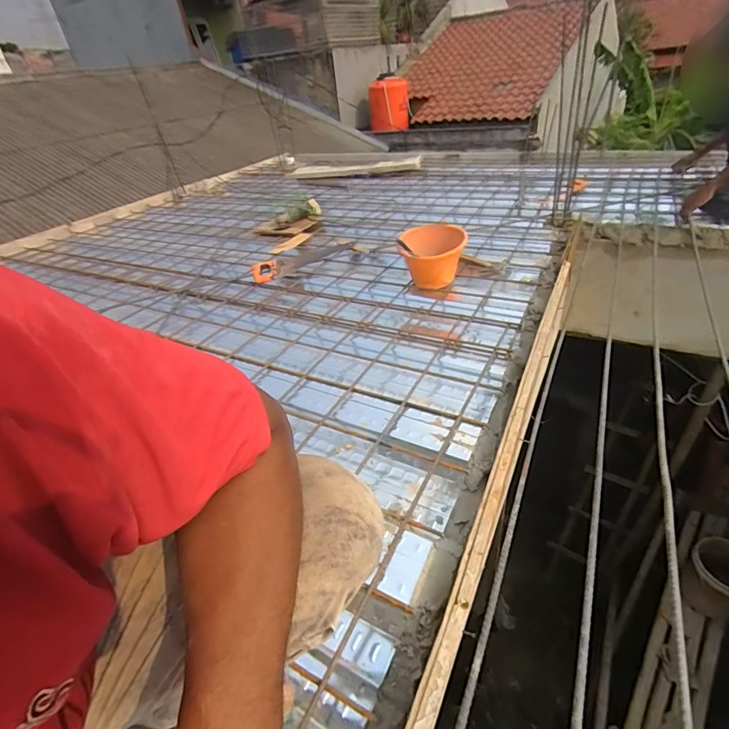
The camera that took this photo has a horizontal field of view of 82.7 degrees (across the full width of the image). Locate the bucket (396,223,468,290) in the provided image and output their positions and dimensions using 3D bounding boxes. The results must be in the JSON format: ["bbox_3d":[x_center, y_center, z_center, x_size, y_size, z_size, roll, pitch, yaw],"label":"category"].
[{"bbox_3d":[0.254,-0.403,1.565,0.231,0.185,0.231,-5,37,3],"label":"bucket"}]

